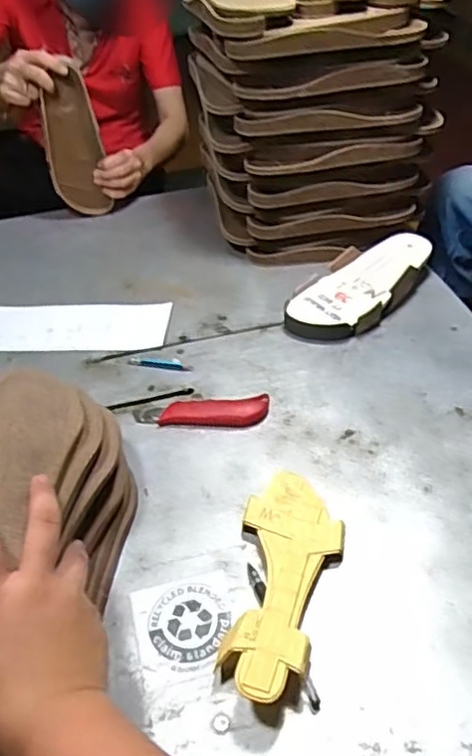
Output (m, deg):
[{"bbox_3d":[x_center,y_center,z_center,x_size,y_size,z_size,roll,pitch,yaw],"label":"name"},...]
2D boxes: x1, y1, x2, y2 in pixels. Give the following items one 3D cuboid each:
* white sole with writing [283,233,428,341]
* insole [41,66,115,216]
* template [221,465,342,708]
[{"bbox_3d":[0.173,-0.131,0.890,0.120,0.055,0.242,26,47,29],"label":"white sole with writing"},{"bbox_3d":[-0.265,-0.374,1.053,0.086,0.224,0.012,-19,42,-18],"label":"insole"},{"bbox_3d":[0.045,0.171,0.561,0.088,0.031,0.232,5,41,9],"label":"template"}]

